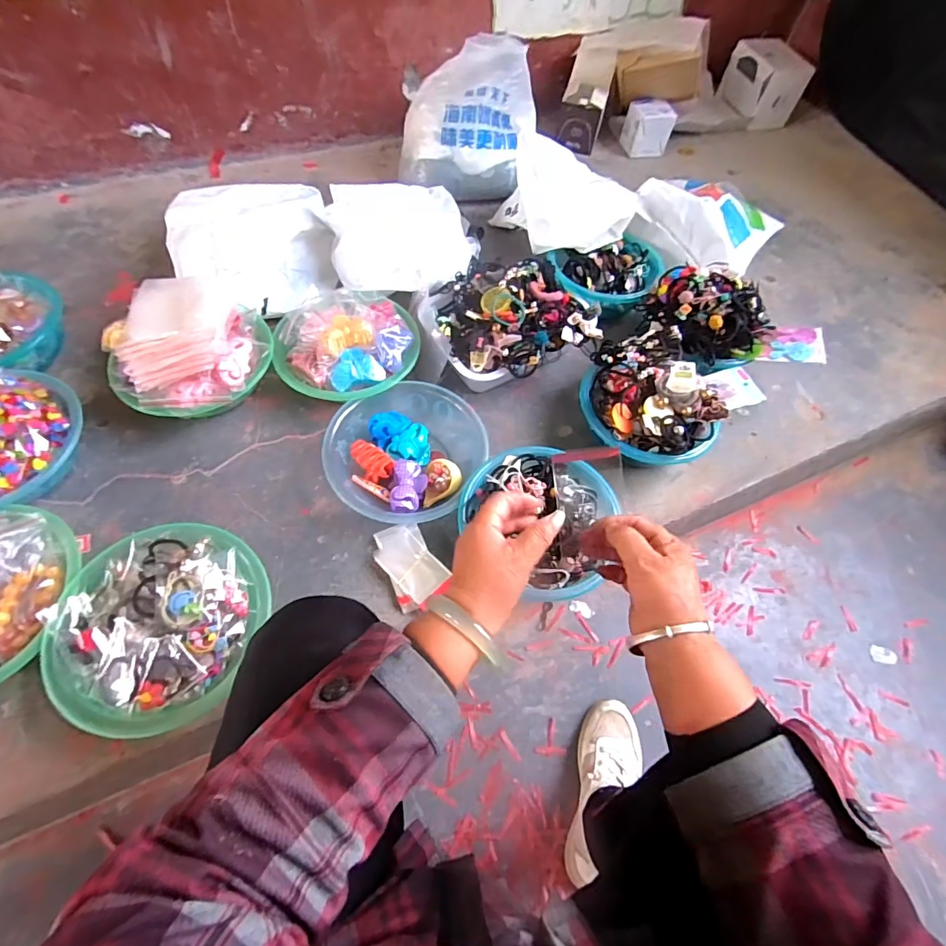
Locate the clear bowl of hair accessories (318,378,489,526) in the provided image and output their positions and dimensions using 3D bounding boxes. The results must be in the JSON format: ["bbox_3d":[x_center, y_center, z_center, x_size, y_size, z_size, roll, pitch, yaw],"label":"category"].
[{"bbox_3d":[-0.107,-0.031,0.726,0.214,0.067,0.230,2,61,-3],"label":"clear bowl of hair accessories"}]

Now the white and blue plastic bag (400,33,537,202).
[{"bbox_3d":[-0.012,-0.773,1.036,0.304,0.229,0.190,4,61,-2],"label":"white and blue plastic bag"}]

